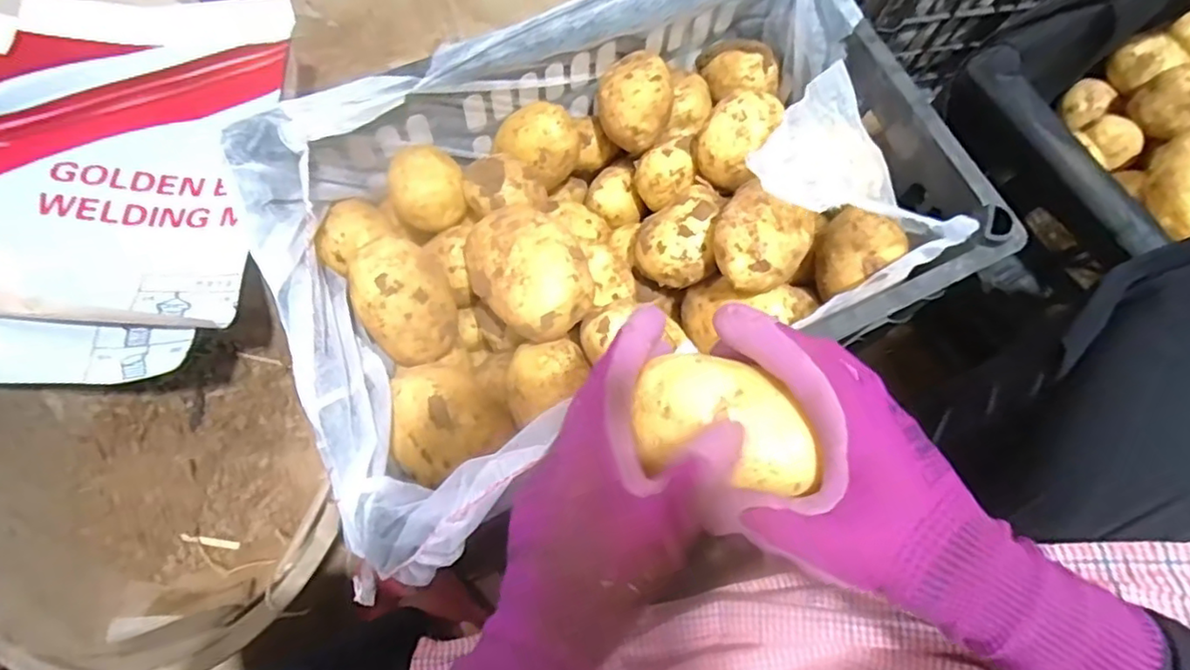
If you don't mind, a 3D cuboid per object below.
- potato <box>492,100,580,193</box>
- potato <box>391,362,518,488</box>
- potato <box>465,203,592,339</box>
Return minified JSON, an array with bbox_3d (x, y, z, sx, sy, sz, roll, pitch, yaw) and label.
[{"bbox_3d":[-0.048,-0.169,0.554,0.059,0.059,0.071,-39,78,-12],"label":"potato"},{"bbox_3d":[-0.114,0.062,0.474,0.083,0.058,0.087,-29,77,-10],"label":"potato"},{"bbox_3d":[-0.049,-0.047,0.473,0.078,0.059,0.109,-41,79,-12],"label":"potato"}]

